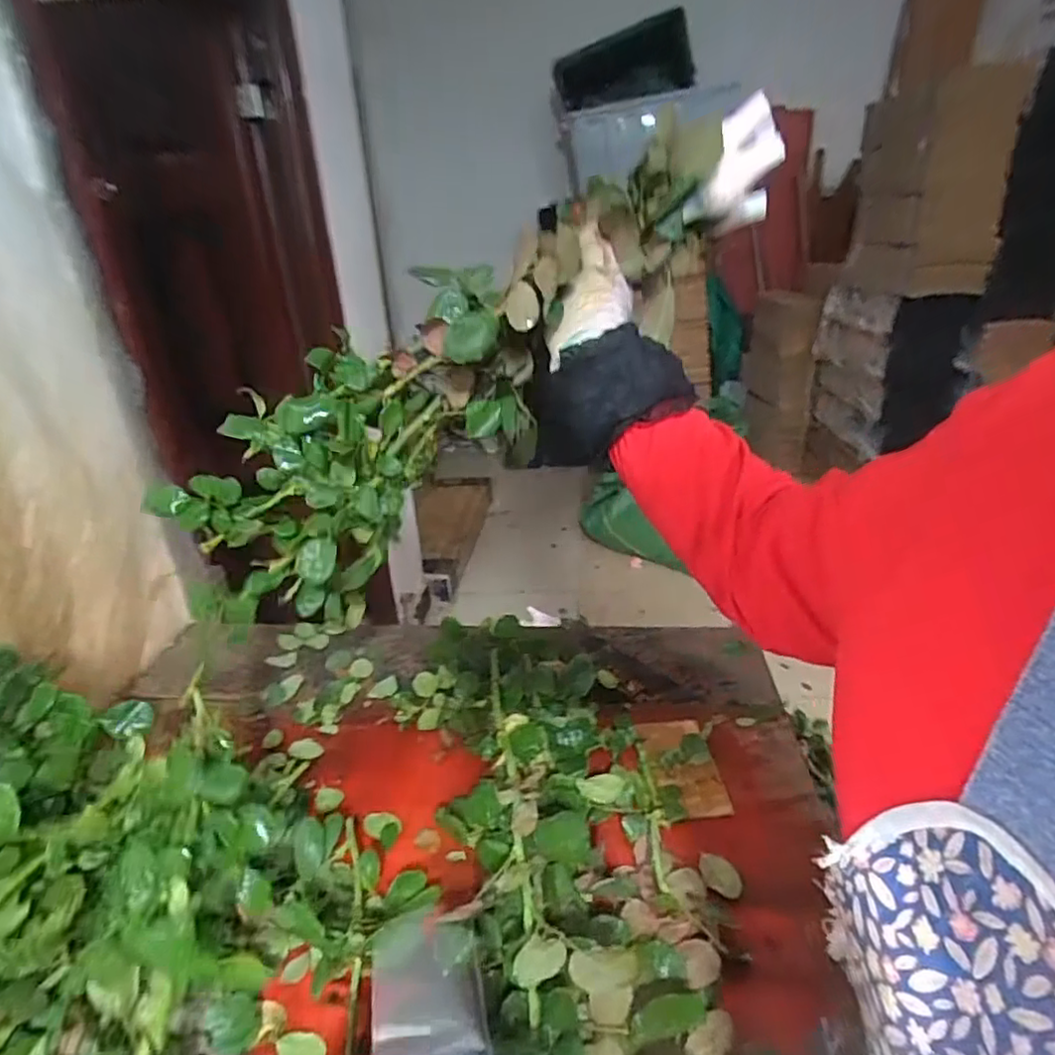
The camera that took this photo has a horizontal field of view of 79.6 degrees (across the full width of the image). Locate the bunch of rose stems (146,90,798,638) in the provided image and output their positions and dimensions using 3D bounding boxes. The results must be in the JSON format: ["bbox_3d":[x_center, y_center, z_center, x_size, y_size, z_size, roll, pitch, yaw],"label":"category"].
[{"bbox_3d":[-0.043,-0.133,0.550,0.555,0.177,0.104,-34,23,15],"label":"bunch of rose stems"}]

